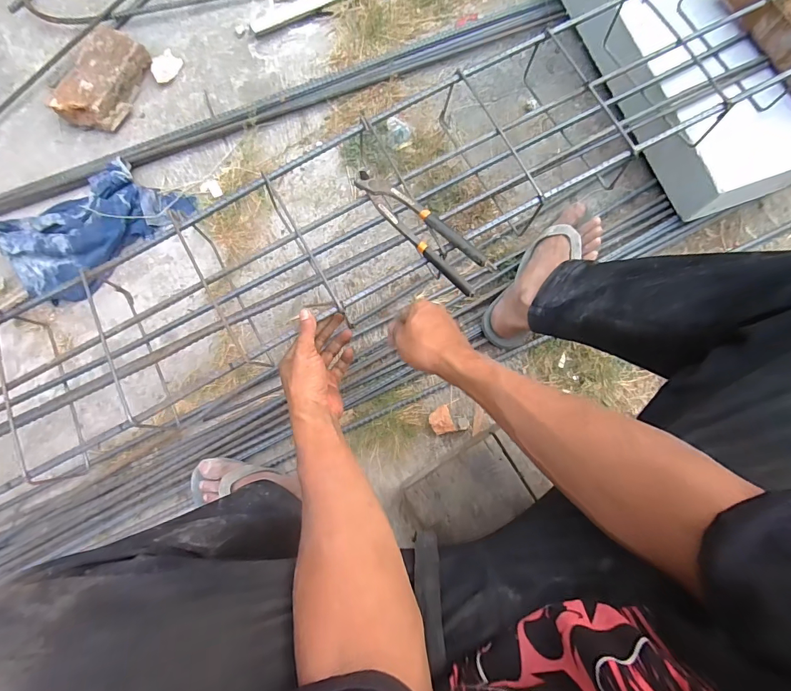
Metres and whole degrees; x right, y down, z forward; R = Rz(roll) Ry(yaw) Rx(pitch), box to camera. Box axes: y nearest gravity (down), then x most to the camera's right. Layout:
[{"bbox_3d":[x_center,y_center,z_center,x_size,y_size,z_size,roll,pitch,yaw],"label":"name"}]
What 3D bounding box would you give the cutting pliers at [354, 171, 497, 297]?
[{"bbox_3d":[0.030,-0.151,0.515,0.215,0.016,0.048,43,84,10],"label":"cutting pliers"}]

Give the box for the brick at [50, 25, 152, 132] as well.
[{"bbox_3d":[-0.604,-0.545,0.824,0.133,0.057,0.205,14,80,4],"label":"brick"}]

